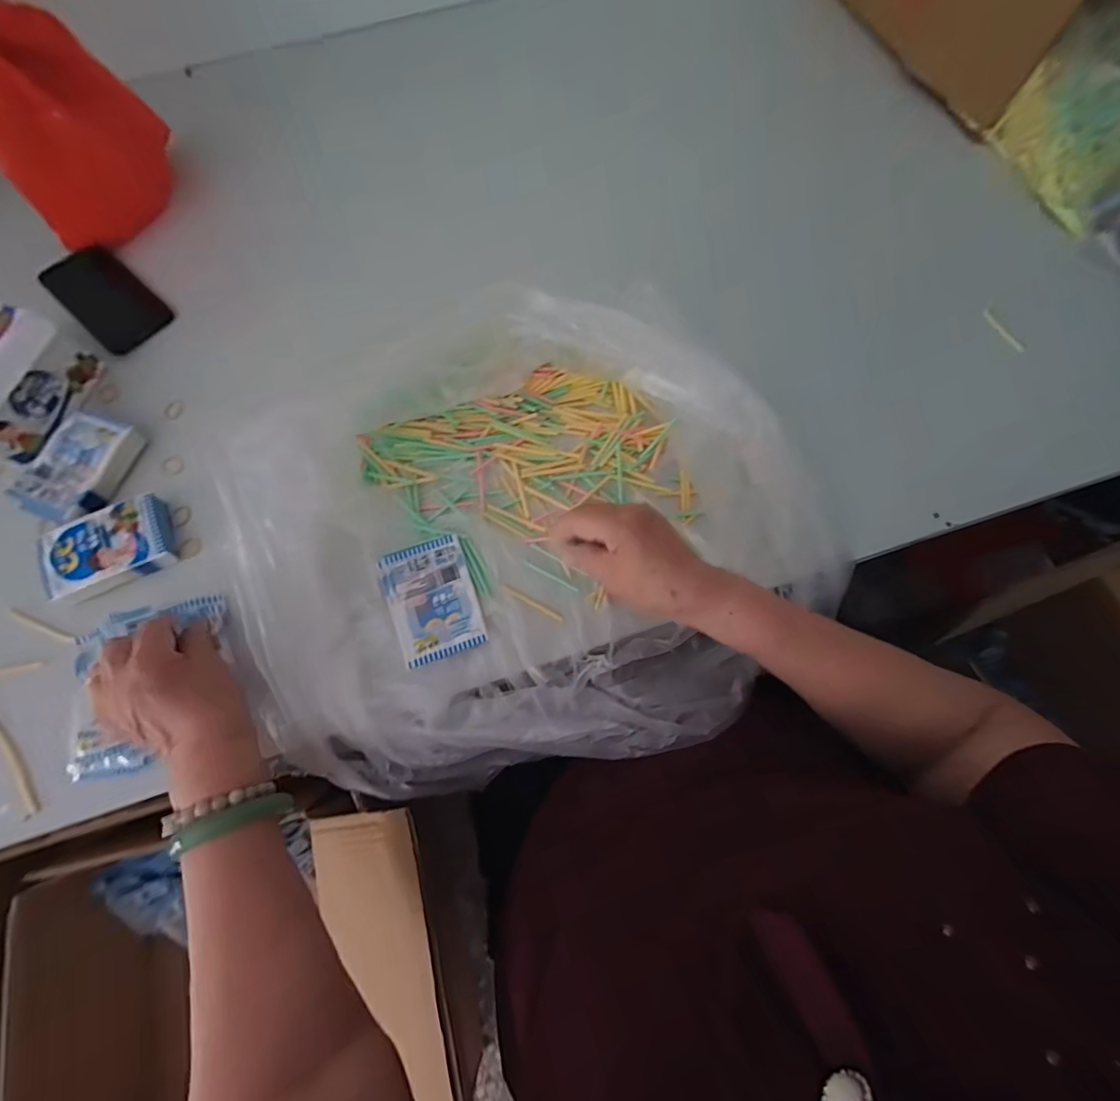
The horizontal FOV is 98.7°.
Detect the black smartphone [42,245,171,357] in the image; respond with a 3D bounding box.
[{"bbox_3d":[-0.514,-0.288,0.547,0.152,0.012,0.078,41,79,11],"label":"black smartphone"}]

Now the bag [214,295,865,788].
[{"bbox_3d":[-0.027,-0.020,0.423,0.479,0.093,0.394,-18,75,-4],"label":"bag"}]

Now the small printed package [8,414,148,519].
[{"bbox_3d":[-0.471,-0.082,0.469,0.071,0.025,0.108,18,75,6],"label":"small printed package"}]

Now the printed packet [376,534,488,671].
[{"bbox_3d":[-0.115,0.043,0.429,0.075,0.007,0.104,-20,75,-5],"label":"printed packet"}]

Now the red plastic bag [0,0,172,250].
[{"bbox_3d":[-0.507,-0.435,0.493,0.164,0.173,0.093,-39,77,-9],"label":"red plastic bag"}]

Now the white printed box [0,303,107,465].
[{"bbox_3d":[-0.540,-0.162,0.464,0.090,0.073,0.131,15,75,5],"label":"white printed box"}]

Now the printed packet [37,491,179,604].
[{"bbox_3d":[-0.416,-0.002,0.445,0.102,0.022,0.075,-20,75,-5],"label":"printed packet"}]

